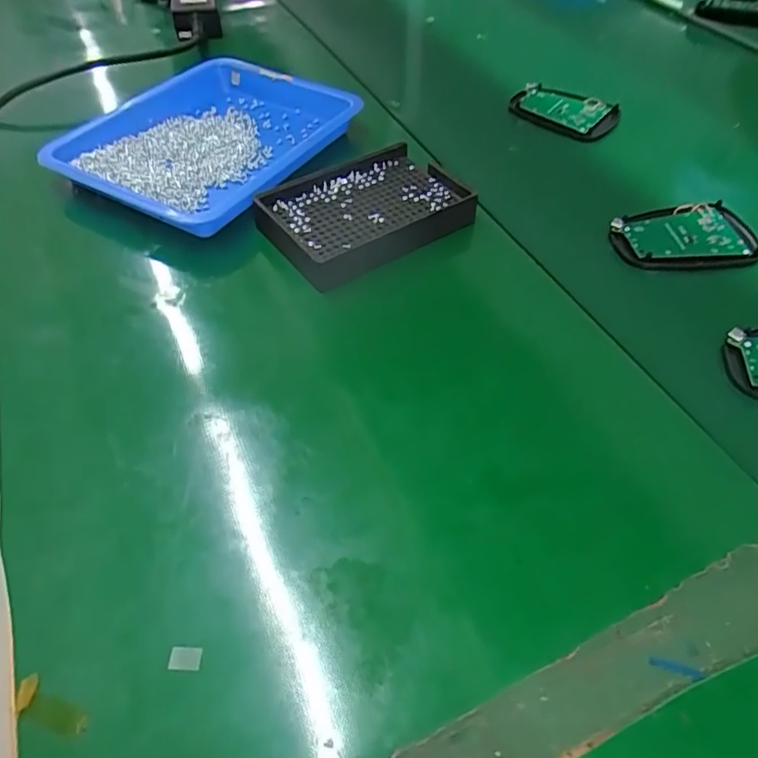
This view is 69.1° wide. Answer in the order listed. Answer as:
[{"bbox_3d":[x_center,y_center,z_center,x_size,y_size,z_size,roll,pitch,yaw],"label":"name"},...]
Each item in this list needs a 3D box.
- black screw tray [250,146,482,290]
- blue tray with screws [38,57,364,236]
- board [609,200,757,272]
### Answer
[{"bbox_3d":[-0.010,-0.123,0.397,0.148,0.023,0.103,-34,58,-24],"label":"black screw tray"},{"bbox_3d":[-0.141,-0.199,0.457,0.182,0.033,0.219,28,57,21],"label":"blue tray with screws"},{"bbox_3d":[0.219,-0.104,0.401,0.095,0.018,0.057,0,51,1],"label":"board"}]

